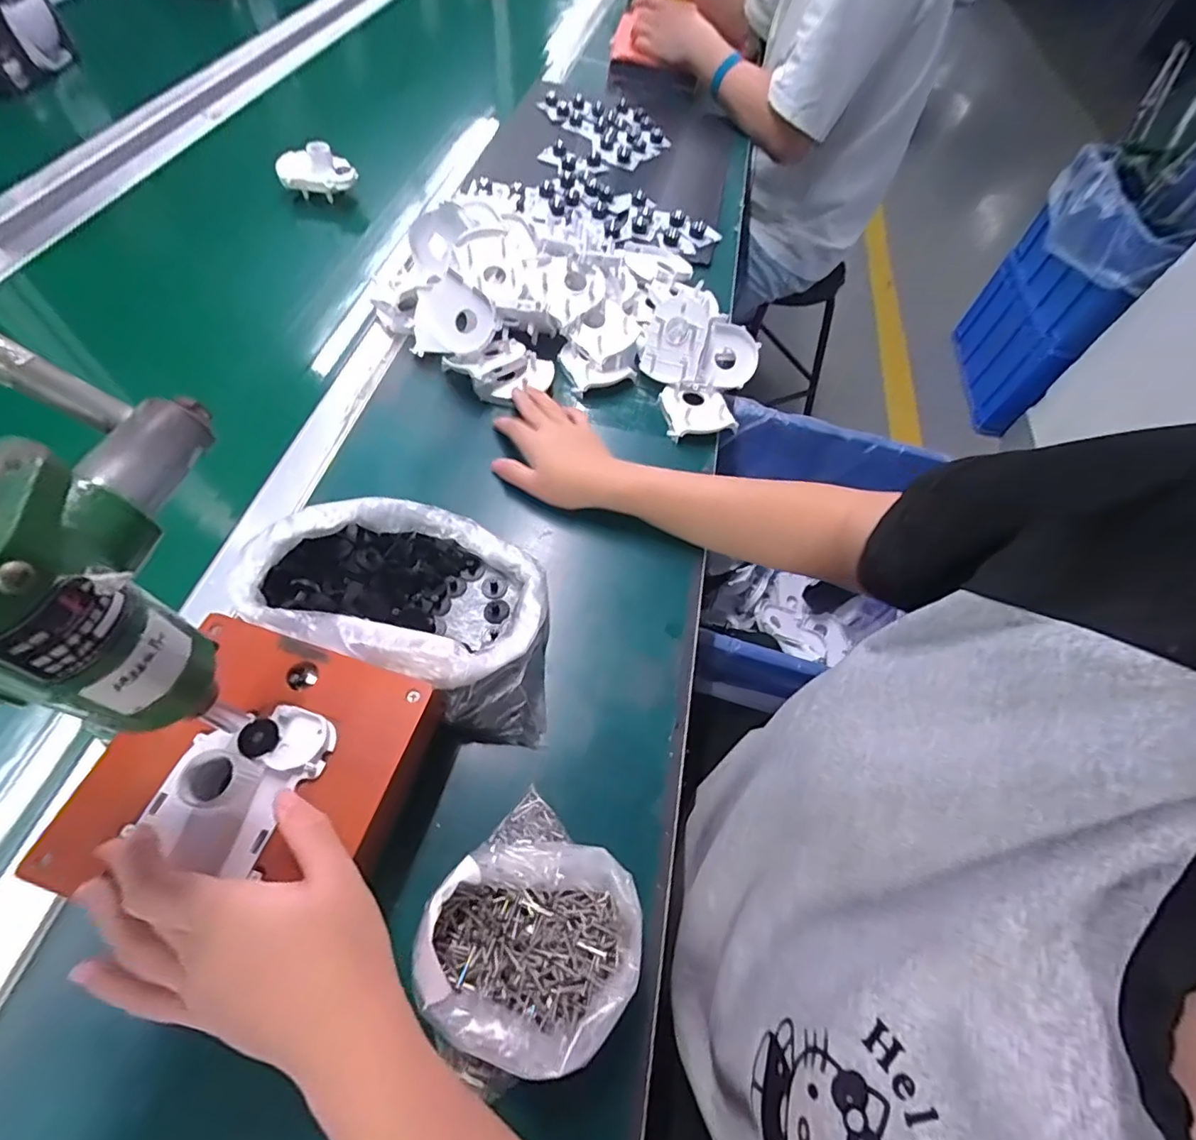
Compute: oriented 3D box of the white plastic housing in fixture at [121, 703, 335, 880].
[{"bbox_3d":[-0.189,0.106,0.278,0.068,0.025,0.080,18,61,7],"label":"white plastic housing in fixture"}]

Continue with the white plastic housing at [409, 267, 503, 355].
[{"bbox_3d":[-0.151,-0.260,0.547,0.104,0.074,0.020,7,22,30],"label":"white plastic housing"}]

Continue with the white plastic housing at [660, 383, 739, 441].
[{"bbox_3d":[0.101,-0.162,0.544,0.063,0.020,0.062,-6,60,-9],"label":"white plastic housing"}]

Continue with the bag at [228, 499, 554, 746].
[{"bbox_3d":[-0.125,0.018,0.396,0.219,0.059,0.144,23,60,8],"label":"bag"}]

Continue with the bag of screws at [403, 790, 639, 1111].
[{"bbox_3d":[-0.033,0.200,0.296,0.108,0.063,0.118,35,64,16],"label":"bag of screws"}]

